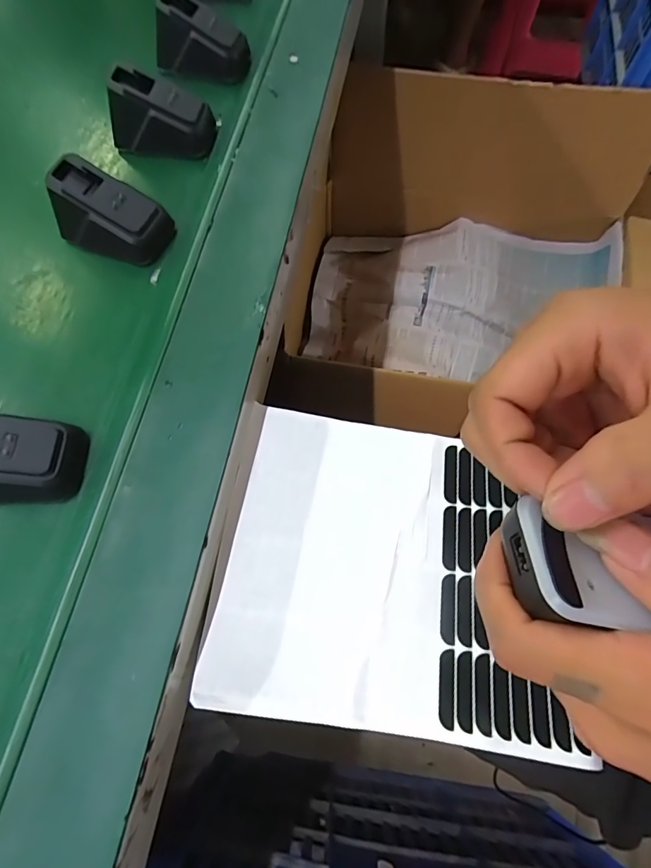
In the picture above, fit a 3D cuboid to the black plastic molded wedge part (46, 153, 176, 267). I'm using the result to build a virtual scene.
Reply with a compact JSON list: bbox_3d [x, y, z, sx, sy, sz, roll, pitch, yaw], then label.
[{"bbox_3d":[-0.137,-0.139,0.281,0.060,0.041,0.039,15,70,6],"label":"black plastic molded wedge part"}]

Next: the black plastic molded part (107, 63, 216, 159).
[{"bbox_3d":[-0.118,-0.228,0.317,0.065,0.041,0.032,5,70,3],"label":"black plastic molded part"}]

